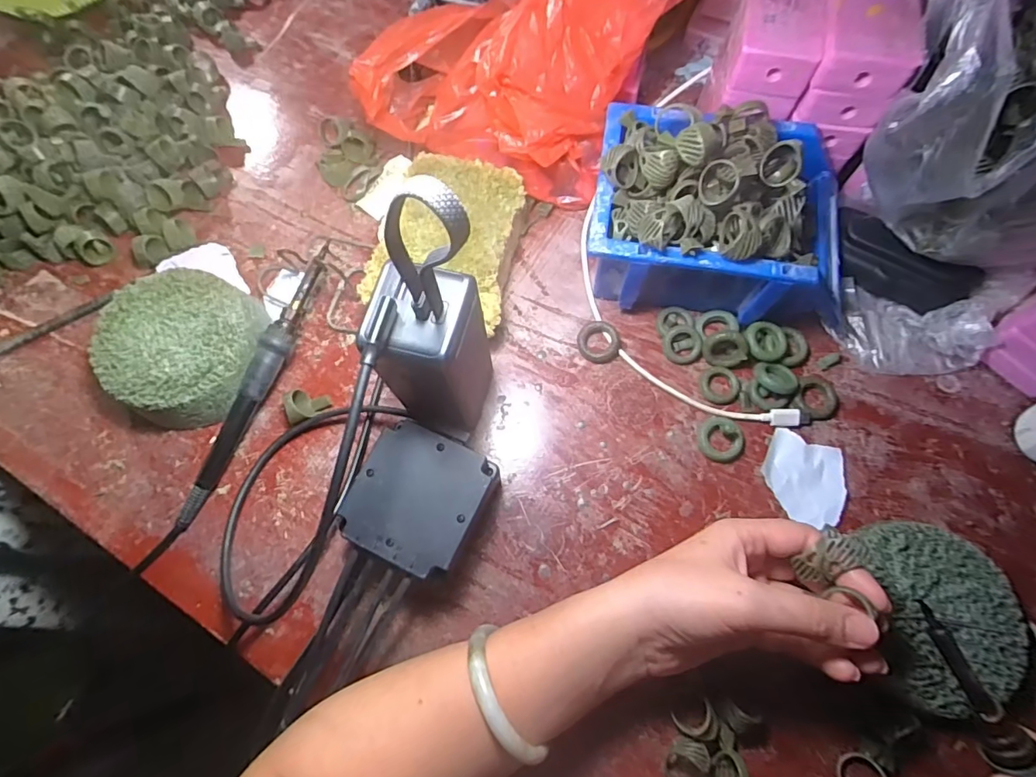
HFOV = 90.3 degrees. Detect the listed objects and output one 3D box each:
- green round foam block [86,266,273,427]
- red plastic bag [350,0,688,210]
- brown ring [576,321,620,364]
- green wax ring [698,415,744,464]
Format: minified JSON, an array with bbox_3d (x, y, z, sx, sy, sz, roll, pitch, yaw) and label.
[{"bbox_3d":[-0.234,-0.029,0.366,0.098,0.047,0.102,0,72,0],"label":"green round foam block"},{"bbox_3d":[0.013,-0.250,0.367,0.180,0.173,0.212,28,76,11],"label":"red plastic bag"},{"bbox_3d":[0.061,-0.036,0.386,0.032,0.012,0.034,0,72,0],"label":"brown ring"},{"bbox_3d":[0.144,0.035,0.362,0.033,0.011,0.032,0,72,0],"label":"green wax ring"}]

